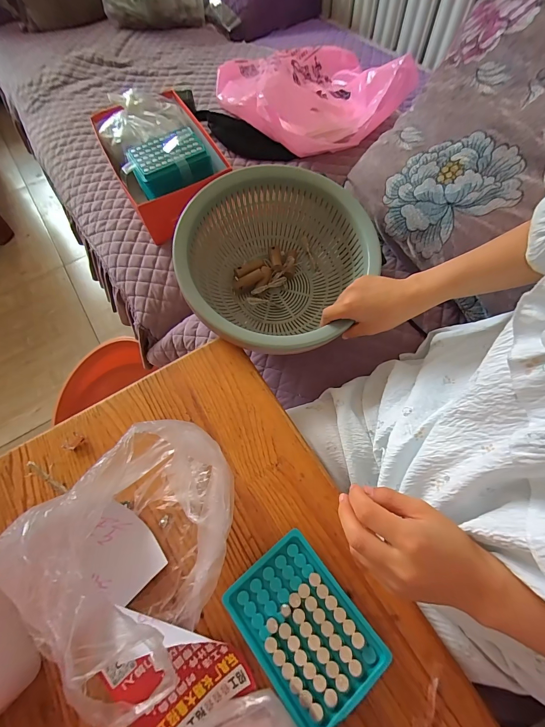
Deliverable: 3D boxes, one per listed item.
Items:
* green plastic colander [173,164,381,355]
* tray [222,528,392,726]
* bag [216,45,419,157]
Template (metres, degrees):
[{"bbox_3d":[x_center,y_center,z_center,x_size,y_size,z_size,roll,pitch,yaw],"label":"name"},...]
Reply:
[{"bbox_3d":[0.003,-0.157,0.495,0.266,0.148,0.281,36,79,-5],"label":"green plastic colander"},{"bbox_3d":[0.028,0.244,0.301,0.095,0.019,0.131,-37,68,-14],"label":"tray"},{"bbox_3d":[0.084,-0.679,0.770,0.377,0.111,0.386,-22,65,-8],"label":"bag"}]

